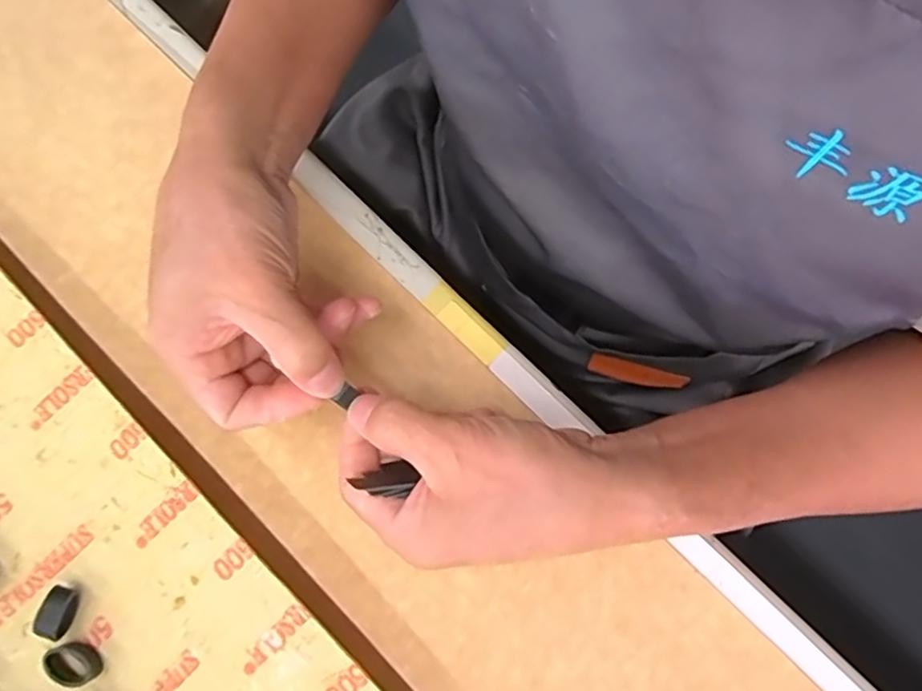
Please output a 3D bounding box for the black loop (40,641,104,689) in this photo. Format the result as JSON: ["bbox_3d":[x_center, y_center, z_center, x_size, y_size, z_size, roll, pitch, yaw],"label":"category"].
[{"bbox_3d":[-0.162,0.133,0.269,0.021,0.009,0.014,33,81,6],"label":"black loop"}]

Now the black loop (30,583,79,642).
[{"bbox_3d":[-0.169,0.112,0.271,0.011,0.014,0.021,18,80,3],"label":"black loop"}]

